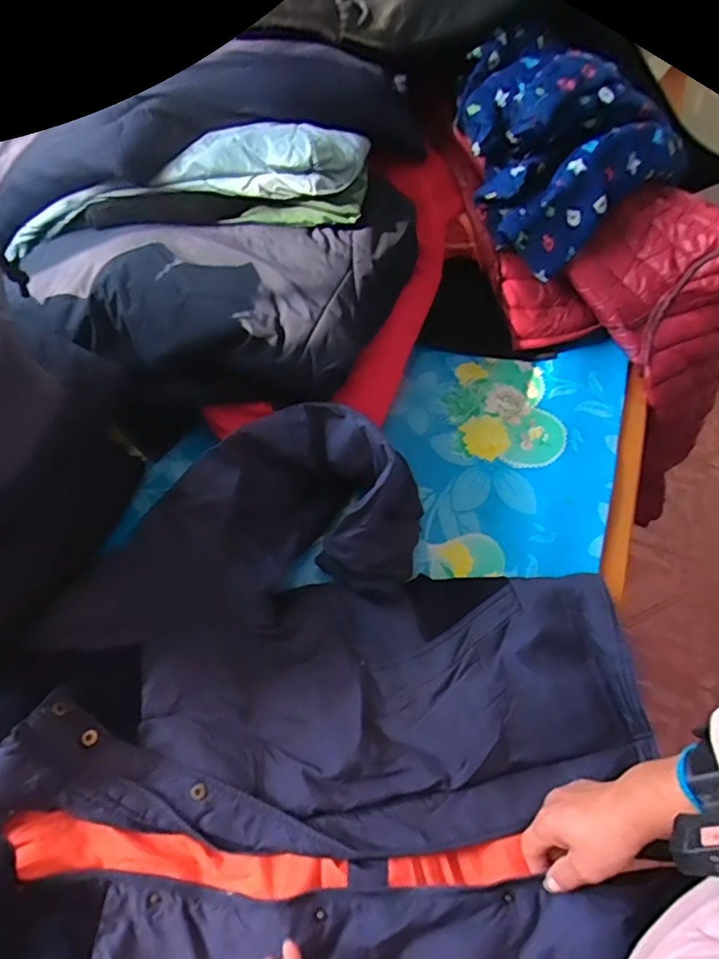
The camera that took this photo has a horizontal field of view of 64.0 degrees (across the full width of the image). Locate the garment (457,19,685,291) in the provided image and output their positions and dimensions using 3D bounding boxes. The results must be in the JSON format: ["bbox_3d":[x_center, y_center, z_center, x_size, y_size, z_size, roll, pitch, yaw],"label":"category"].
[{"bbox_3d":[0.260,-0.461,0.791,0.256,0.161,0.256,-33,70,-20],"label":"garment"}]

